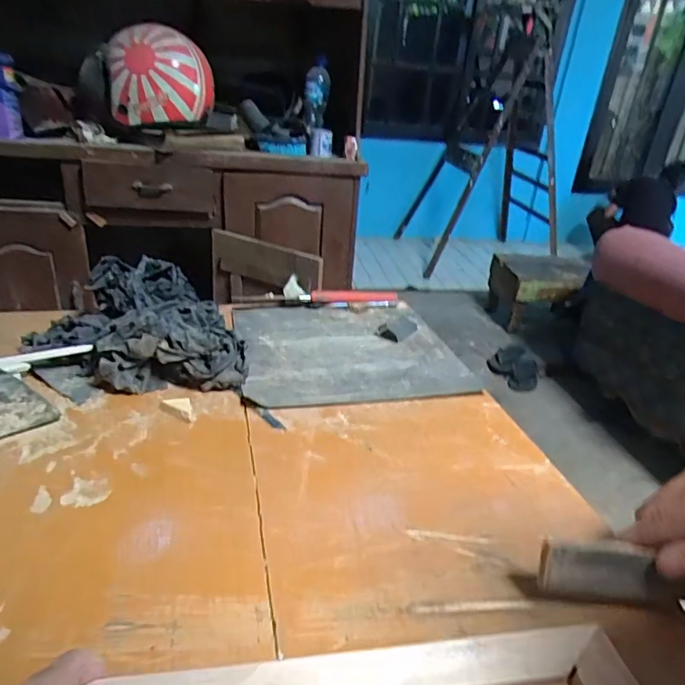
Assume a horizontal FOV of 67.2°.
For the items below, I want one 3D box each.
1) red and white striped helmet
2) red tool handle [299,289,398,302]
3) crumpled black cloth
[{"bbox_3d":[-0.417,-0.616,1.191,0.226,0.193,0.182,-2,29,-15],"label":"red and white striped helmet"},{"bbox_3d":[0.011,-0.064,0.701,0.140,0.015,0.016,-4,29,-18],"label":"red tool handle"},{"bbox_3d":[-0.215,-0.015,0.513,0.163,0.070,0.210,-15,34,-34],"label":"crumpled black cloth"}]

